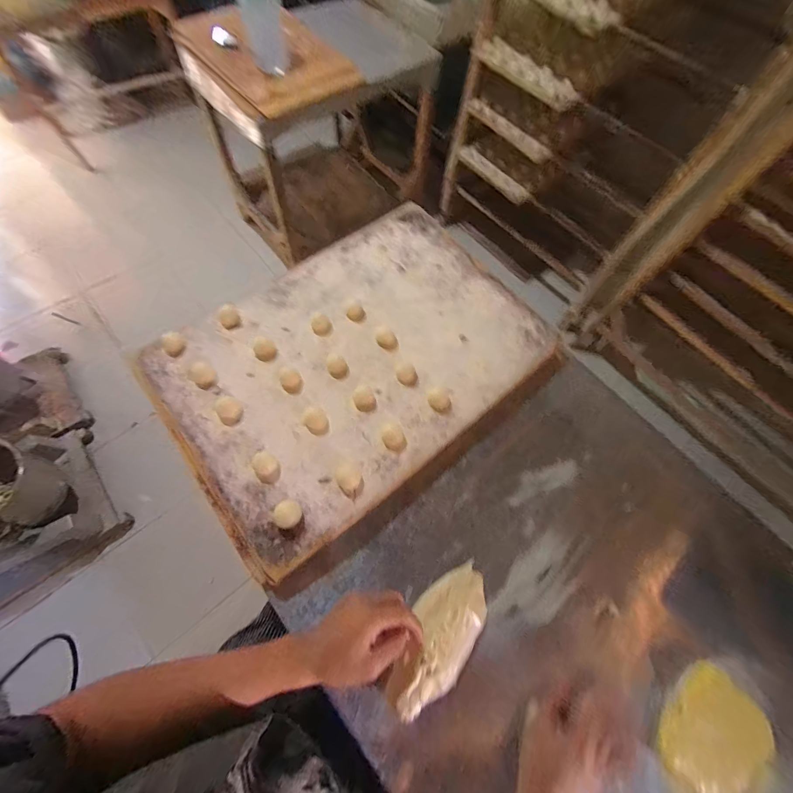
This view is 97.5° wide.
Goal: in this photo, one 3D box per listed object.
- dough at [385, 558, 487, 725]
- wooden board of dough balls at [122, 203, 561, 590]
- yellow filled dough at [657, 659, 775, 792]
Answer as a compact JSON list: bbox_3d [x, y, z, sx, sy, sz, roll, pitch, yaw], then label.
[{"bbox_3d":[0.058,0.309,0.450,0.084,0.024,0.182,30,63,14],"label":"dough"},{"bbox_3d":[-0.067,-0.072,0.588,0.603,0.049,0.434,-35,73,-17],"label":"wooden board of dough balls"},{"bbox_3d":[0.389,0.425,0.426,0.146,0.021,0.107,-35,73,-17],"label":"yellow filled dough"}]

